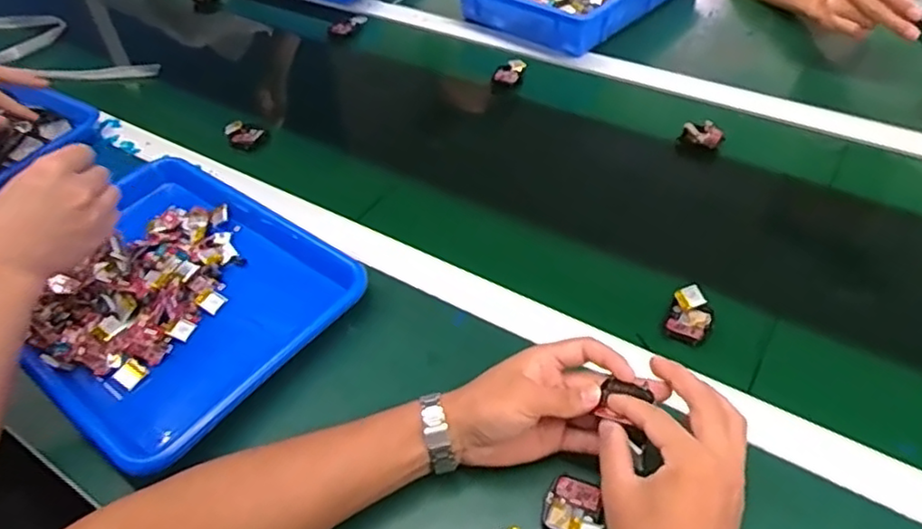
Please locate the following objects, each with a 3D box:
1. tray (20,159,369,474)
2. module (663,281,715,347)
[{"bbox_3d":[-0.270,0.023,0.622,0.317,0.043,0.265,29,55,28],"label":"tray"},{"bbox_3d":[0.202,0.042,0.570,0.036,0.017,0.049,20,51,22],"label":"module"}]

